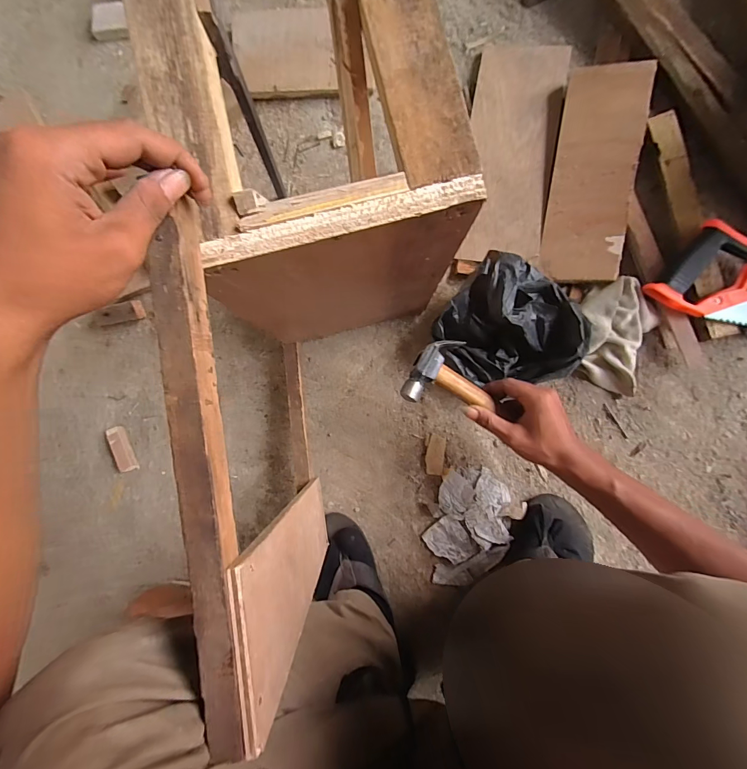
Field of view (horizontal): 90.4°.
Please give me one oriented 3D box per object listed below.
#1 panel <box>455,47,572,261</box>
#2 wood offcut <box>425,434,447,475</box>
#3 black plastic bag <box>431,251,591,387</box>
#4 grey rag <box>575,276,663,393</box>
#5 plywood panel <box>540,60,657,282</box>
[{"bbox_3d":[0.206,-0.350,0.563,0.126,0.012,0.331,10,90,8],"label":"panel"},{"bbox_3d":[0.095,0.108,0.567,0.027,0.004,0.061,7,89,8],"label":"wood offcut"},{"bbox_3d":[0.190,-0.074,0.514,0.180,0.094,0.167,34,93,7],"label":"black plastic bag"},{"bbox_3d":[0.340,-0.070,0.525,0.095,0.036,0.148,15,90,8],"label":"grey rag"},{"bbox_3d":[0.313,-0.300,0.528,0.104,0.008,0.298,10,93,20],"label":"plywood panel"}]

